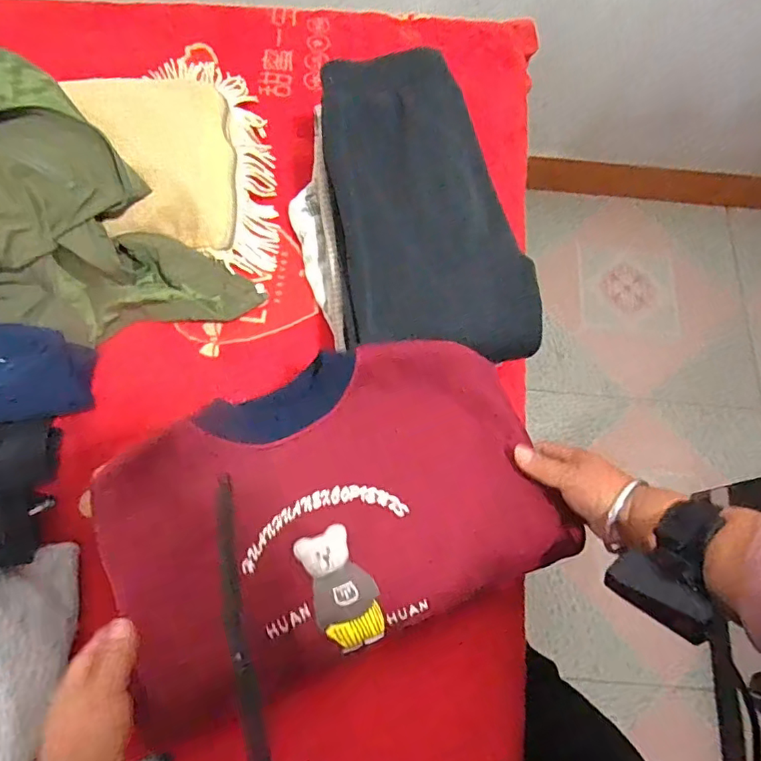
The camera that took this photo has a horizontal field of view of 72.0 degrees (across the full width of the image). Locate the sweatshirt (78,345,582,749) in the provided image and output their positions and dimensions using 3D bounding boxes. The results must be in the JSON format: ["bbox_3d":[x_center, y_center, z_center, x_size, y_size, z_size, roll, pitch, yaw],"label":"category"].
[{"bbox_3d":[-0.038,0.114,0.458,0.380,0.071,0.240,-21,73,-10],"label":"sweatshirt"}]

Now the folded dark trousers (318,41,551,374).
[{"bbox_3d":[0.047,-0.189,0.548,0.195,0.048,0.350,-6,71,-5],"label":"folded dark trousers"}]

